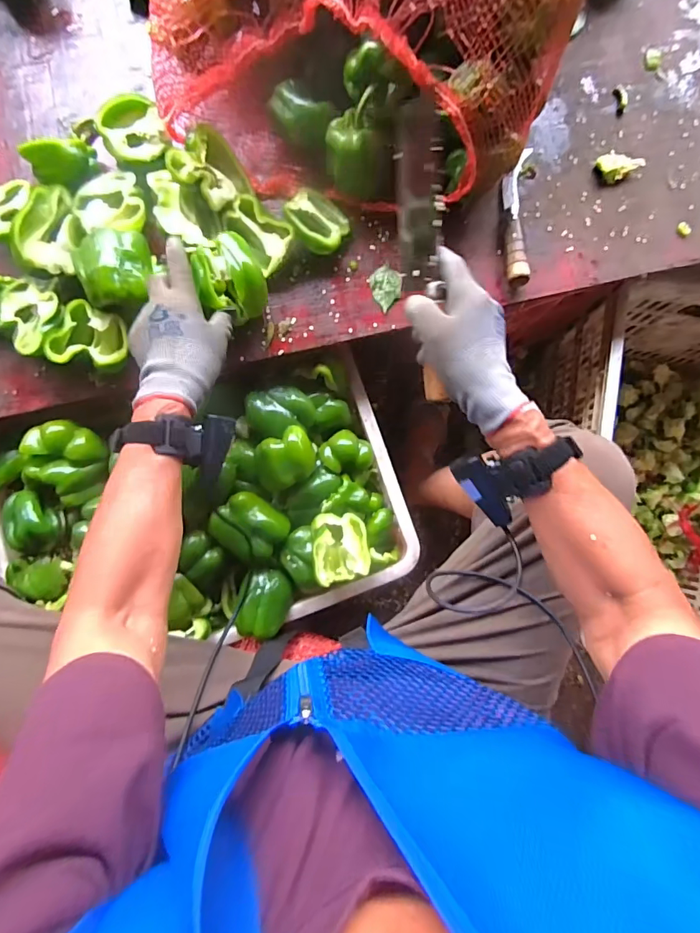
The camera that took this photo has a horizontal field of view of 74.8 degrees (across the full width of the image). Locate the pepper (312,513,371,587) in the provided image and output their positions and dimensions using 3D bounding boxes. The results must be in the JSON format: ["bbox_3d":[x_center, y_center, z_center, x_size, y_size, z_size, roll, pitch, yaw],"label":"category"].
[{"bbox_3d":[-0.014,0.099,0.560,0.074,0.038,0.084,-4,71,-23],"label":"pepper"}]

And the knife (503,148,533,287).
[{"bbox_3d":[0.202,-0.306,0.552,0.030,0.028,0.183,4,85,-1],"label":"knife"}]

